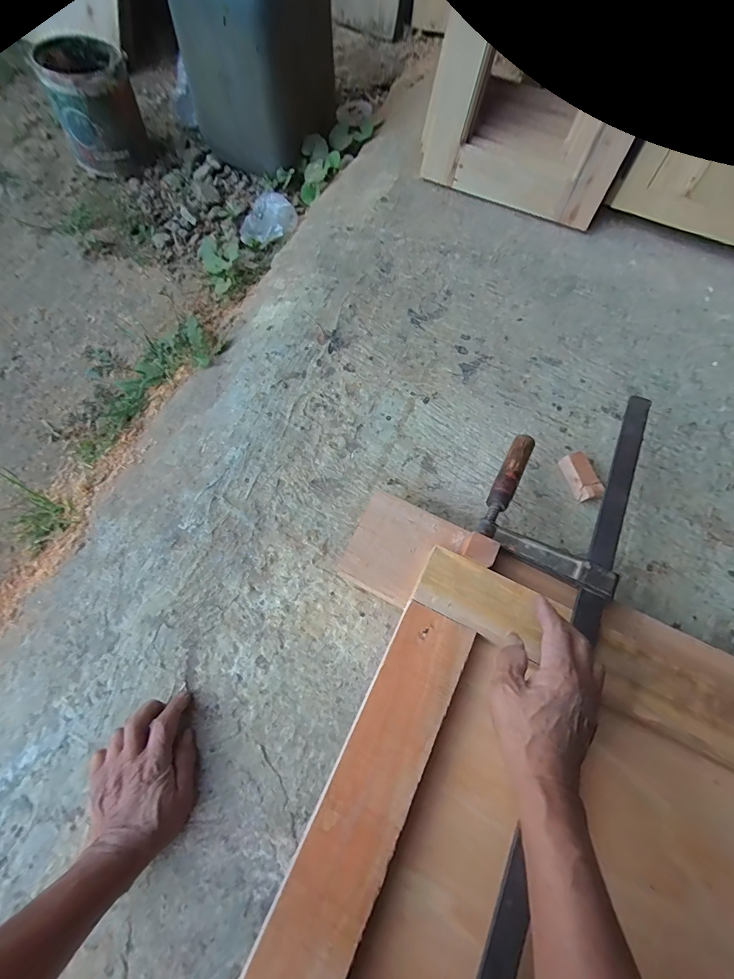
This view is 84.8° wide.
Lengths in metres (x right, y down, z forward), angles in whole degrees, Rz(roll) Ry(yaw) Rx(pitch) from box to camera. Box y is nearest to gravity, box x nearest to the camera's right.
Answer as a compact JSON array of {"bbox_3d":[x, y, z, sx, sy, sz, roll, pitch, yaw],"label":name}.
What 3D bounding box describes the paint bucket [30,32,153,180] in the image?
[{"bbox_3d":[-0.643,-0.900,0.973,0.196,0.198,0.214,-28,72,-11],"label":"paint bucket"}]

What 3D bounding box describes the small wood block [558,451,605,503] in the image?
[{"bbox_3d":[0.316,-0.017,0.594,0.029,0.031,0.072,-19,71,-8],"label":"small wood block"}]

